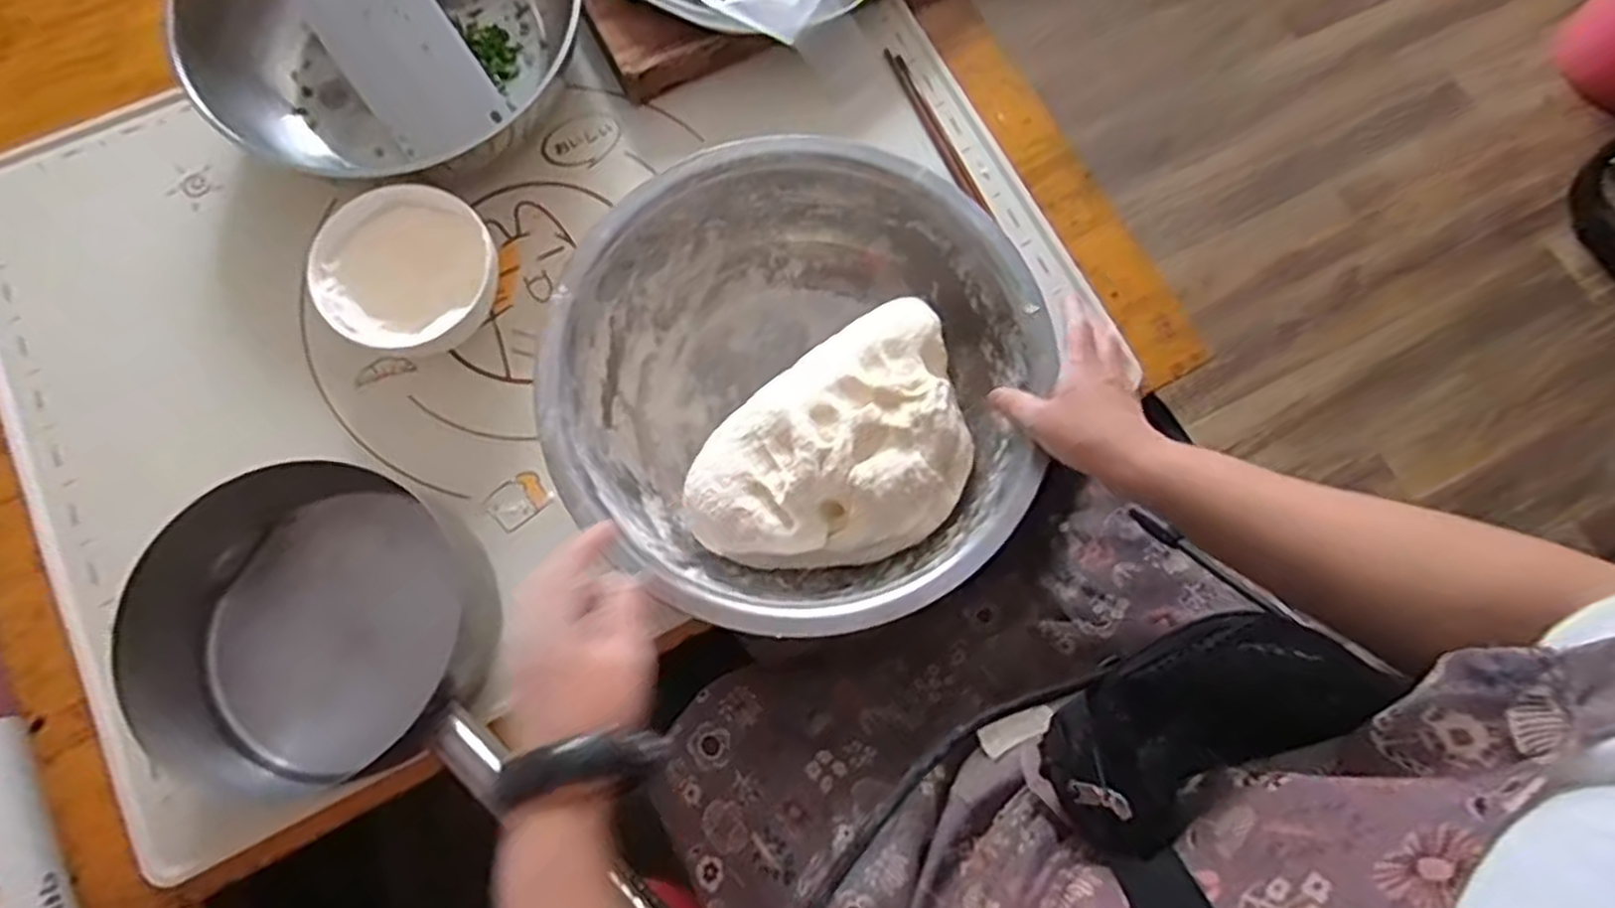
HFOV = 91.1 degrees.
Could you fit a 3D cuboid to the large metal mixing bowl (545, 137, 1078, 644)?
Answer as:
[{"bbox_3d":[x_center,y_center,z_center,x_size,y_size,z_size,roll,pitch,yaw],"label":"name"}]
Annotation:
[{"bbox_3d":[-0.004,-0.046,0.573,0.324,0.110,0.324,41,79,10],"label":"large metal mixing bowl"}]

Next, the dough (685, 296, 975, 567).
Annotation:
[{"bbox_3d":[0.025,0.001,0.561,0.214,0.092,0.151,-40,79,-9],"label":"dough"}]

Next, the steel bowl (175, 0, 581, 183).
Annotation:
[{"bbox_3d":[-0.330,-0.354,0.647,0.249,0.109,0.290,20,76,5],"label":"steel bowl"}]

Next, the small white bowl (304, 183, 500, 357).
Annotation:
[{"bbox_3d":[-0.300,-0.136,0.607,0.123,0.064,0.115,0,75,0],"label":"small white bowl"}]

